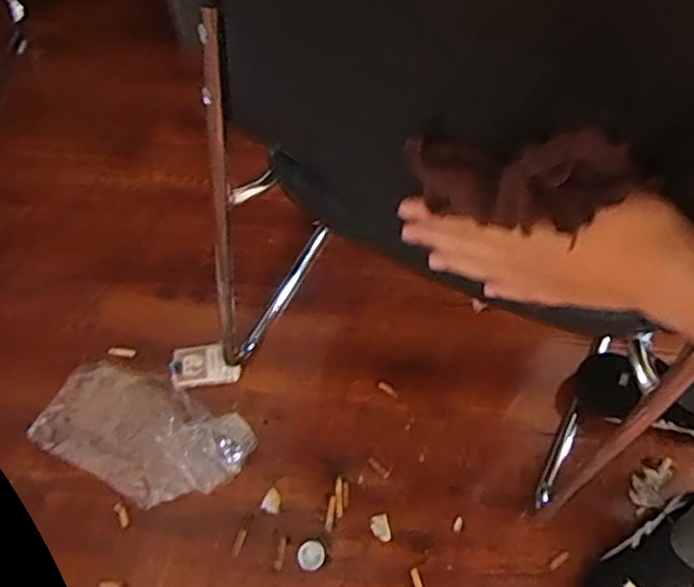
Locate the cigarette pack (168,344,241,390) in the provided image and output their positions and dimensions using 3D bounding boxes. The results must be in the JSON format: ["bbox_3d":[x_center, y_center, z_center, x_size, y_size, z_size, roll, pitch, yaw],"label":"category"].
[{"bbox_3d":[-0.208,0.104,0.953,0.097,0.022,0.060,-9,64,-6],"label":"cigarette pack"}]

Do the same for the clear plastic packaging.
[{"bbox_3d":[-0.274,0.190,0.881,0.270,0.059,0.155,25,65,11],"label":"clear plastic packaging"}]

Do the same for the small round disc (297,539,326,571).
[{"bbox_3d":[-0.046,0.337,0.842,0.035,0.004,0.035,1,63,-1],"label":"small round disc"}]

